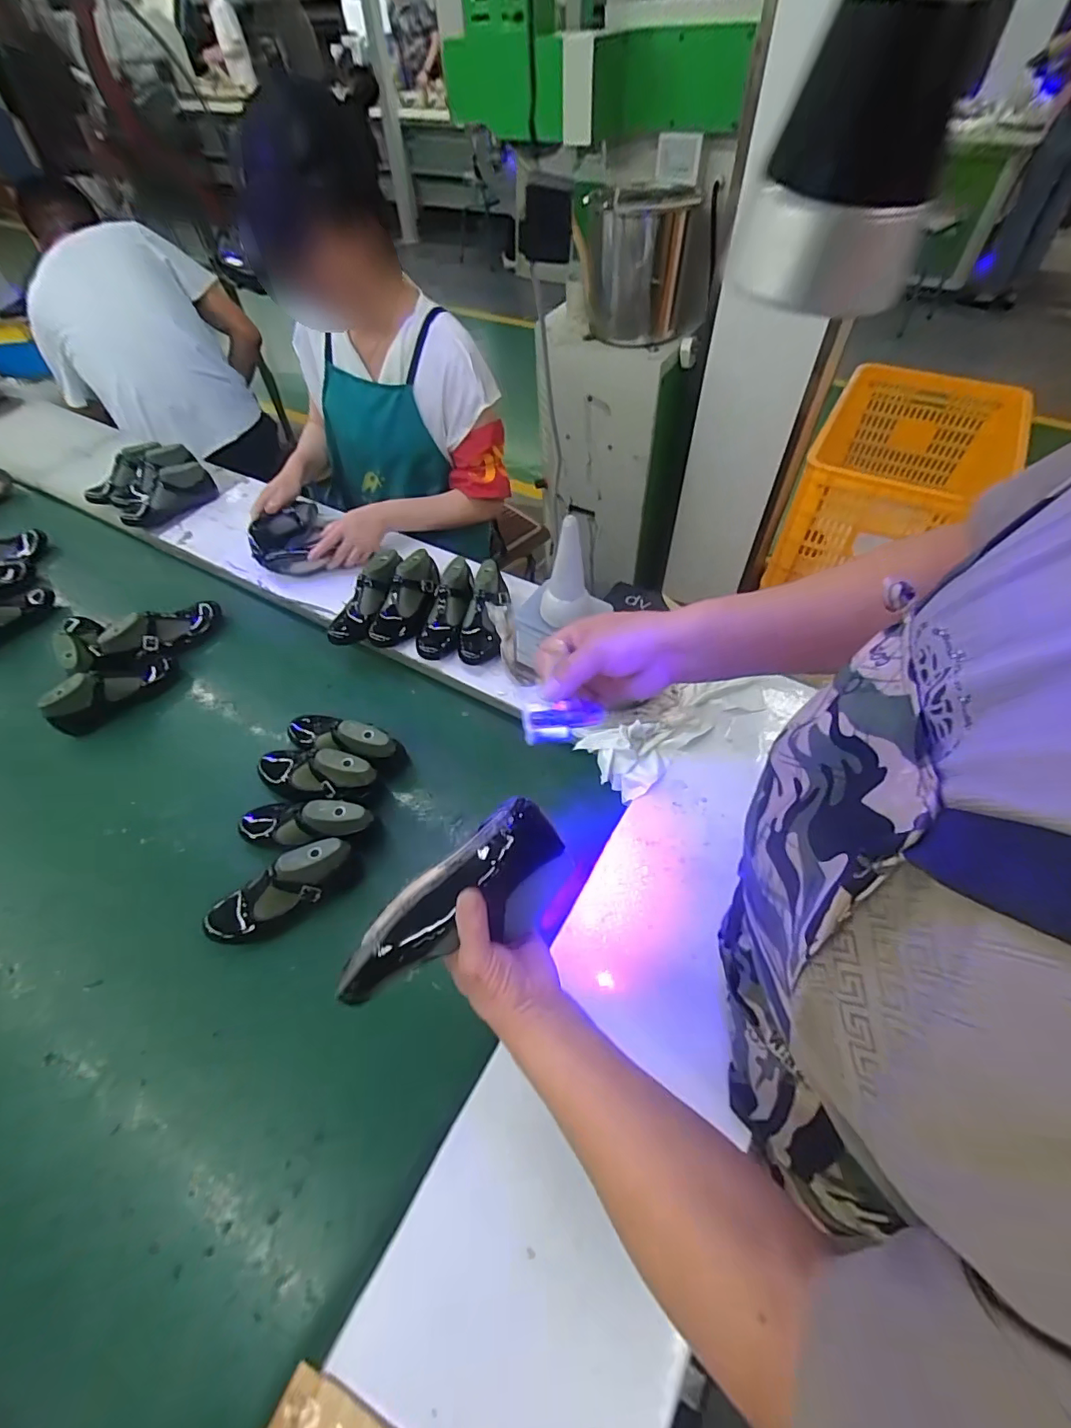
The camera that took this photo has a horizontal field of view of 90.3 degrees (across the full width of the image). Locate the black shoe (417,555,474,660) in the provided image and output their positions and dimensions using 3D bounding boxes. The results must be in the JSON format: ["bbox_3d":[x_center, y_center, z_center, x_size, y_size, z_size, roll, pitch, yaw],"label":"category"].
[{"bbox_3d":[-0.141,-0.179,0.880,0.064,0.062,0.191,10,67,9],"label":"black shoe"}]

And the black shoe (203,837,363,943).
[{"bbox_3d":[-0.320,0.226,0.665,0.195,0.088,0.065,-19,56,-12],"label":"black shoe"}]

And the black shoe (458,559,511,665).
[{"bbox_3d":[-0.080,-0.171,0.870,0.067,0.072,0.183,6,54,6],"label":"black shoe"}]

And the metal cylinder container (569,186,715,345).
[{"bbox_3d":[0.269,-1.060,1.266,0.269,0.262,0.228,36,63,25],"label":"metal cylinder container"}]

